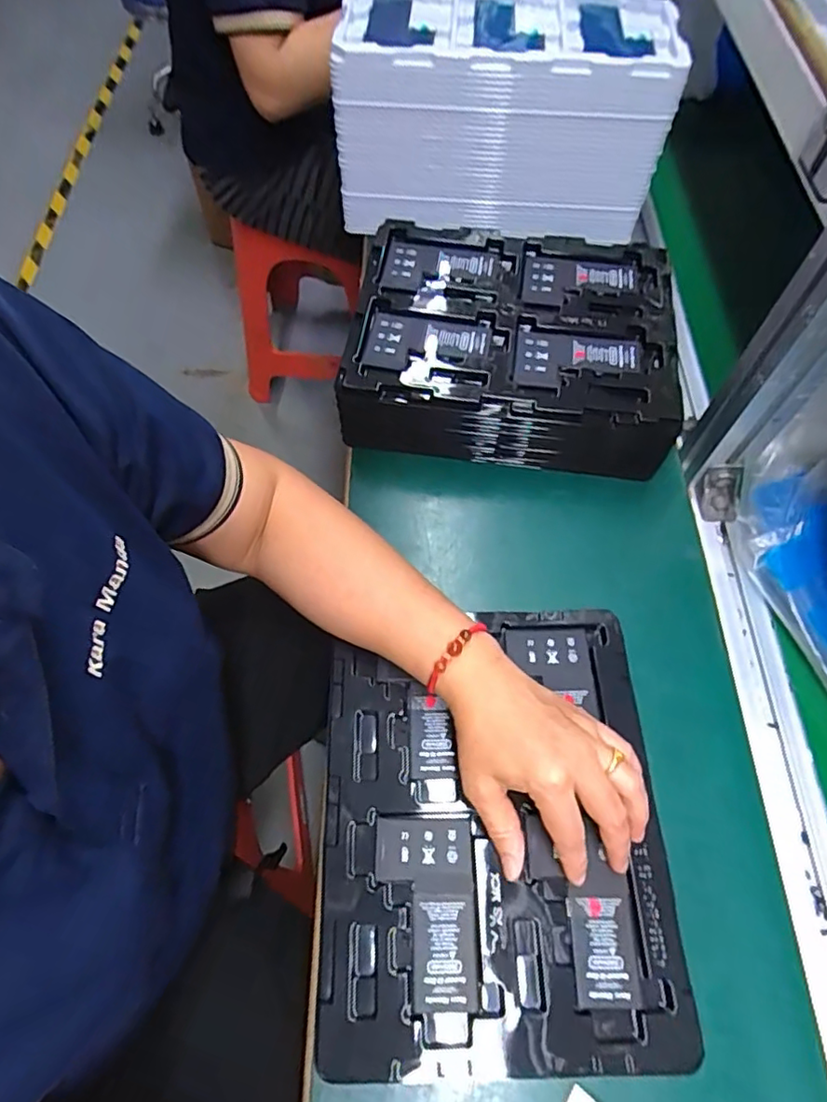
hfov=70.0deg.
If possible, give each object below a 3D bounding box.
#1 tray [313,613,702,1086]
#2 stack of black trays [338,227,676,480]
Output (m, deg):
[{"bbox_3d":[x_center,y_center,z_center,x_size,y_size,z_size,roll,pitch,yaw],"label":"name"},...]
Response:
[{"bbox_3d":[0.049,0.175,0.393,0.217,0.015,0.272,-1,62,-3],"label":"tray"},{"bbox_3d":[0.086,-0.191,0.551,0.278,0.084,0.221,8,63,2],"label":"stack of black trays"}]

